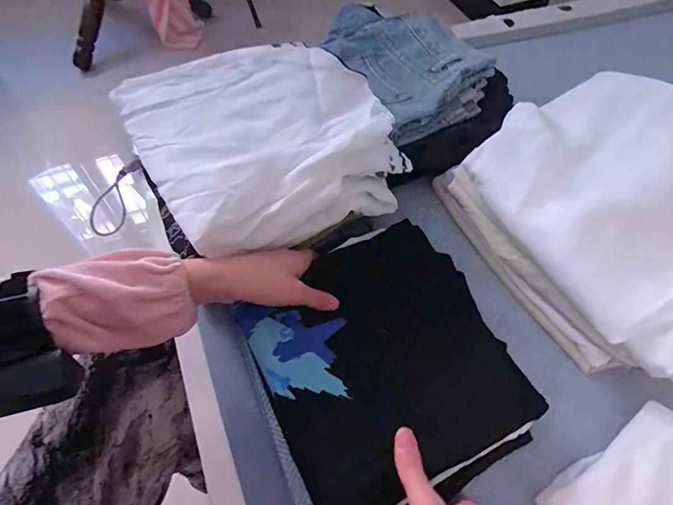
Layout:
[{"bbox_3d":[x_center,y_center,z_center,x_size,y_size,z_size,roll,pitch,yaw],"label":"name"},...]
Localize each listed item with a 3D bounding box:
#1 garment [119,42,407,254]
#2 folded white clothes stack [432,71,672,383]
[{"bbox_3d":[-0.066,-0.135,0.462,0.273,0.083,0.262,-29,63,-19],"label":"garment"},{"bbox_3d":[0.320,-0.047,0.462,0.269,0.136,0.318,-25,62,-17],"label":"folded white clothes stack"}]

